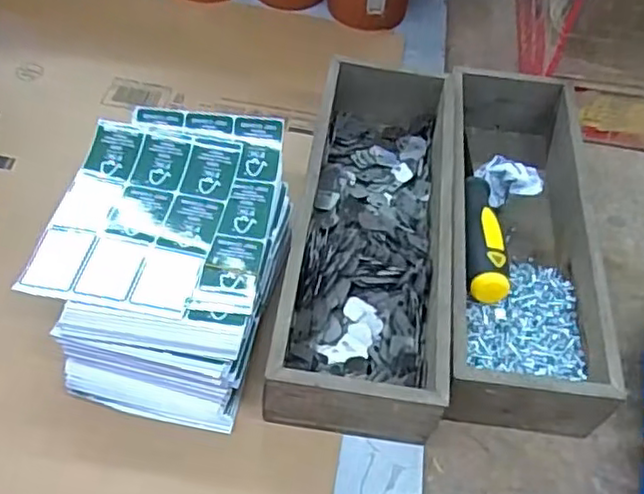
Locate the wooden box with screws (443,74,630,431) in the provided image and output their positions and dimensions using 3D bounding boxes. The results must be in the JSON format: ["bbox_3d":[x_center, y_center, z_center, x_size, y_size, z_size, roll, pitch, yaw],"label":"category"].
[{"bbox_3d":[0.138,-0.015,0.478,0.101,0.065,0.295,8,54,0],"label":"wooden box with screws"}]

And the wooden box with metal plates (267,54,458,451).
[{"bbox_3d":[0.032,-0.015,0.463,0.113,0.072,0.300,8,54,0],"label":"wooden box with metal plates"}]

